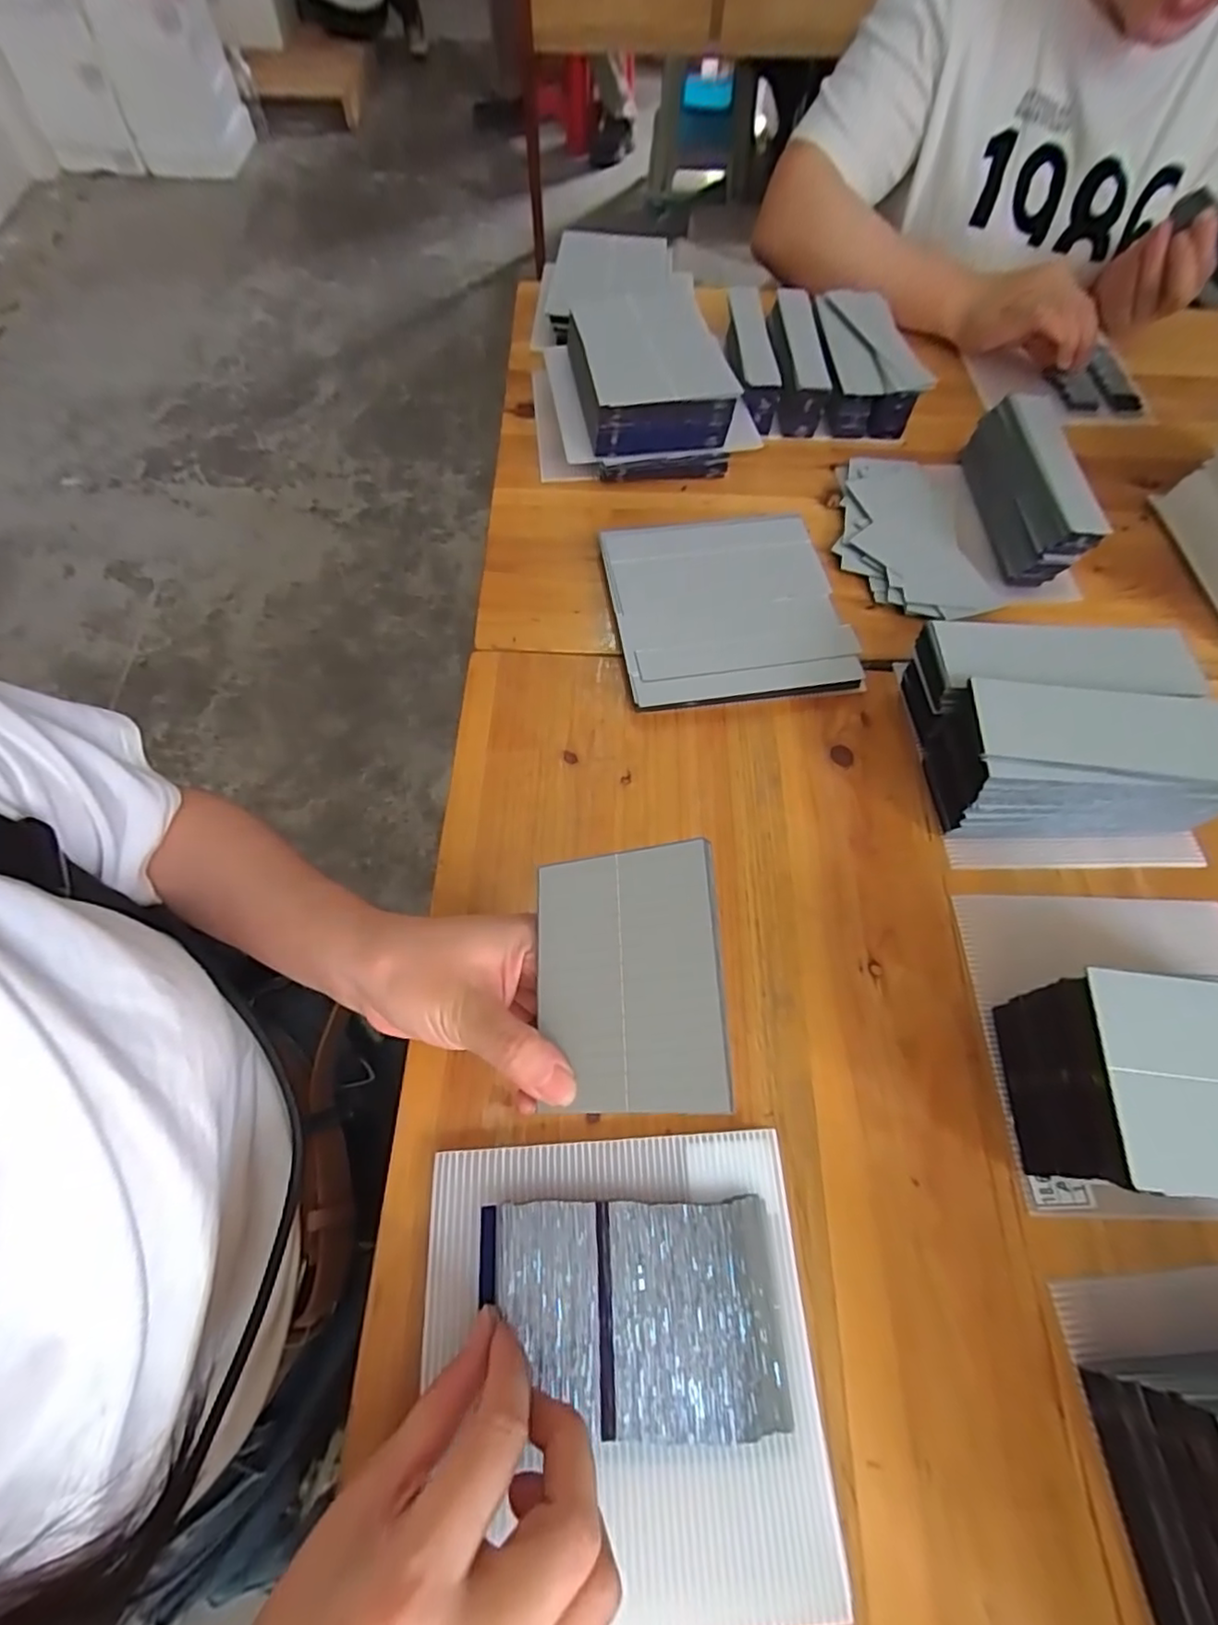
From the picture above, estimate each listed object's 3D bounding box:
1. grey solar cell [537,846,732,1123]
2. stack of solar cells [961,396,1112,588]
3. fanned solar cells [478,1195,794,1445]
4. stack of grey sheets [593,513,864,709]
[{"bbox_3d":[0.007,0.066,0.251,0.077,0.004,0.100,-11,66,21],"label":"grey solar cell"},{"bbox_3d":[0.316,-0.246,0.472,0.031,0.064,0.154,0,64,-2],"label":"stack of solar cells"},{"bbox_3d":[0.009,0.209,0.259,0.125,0.007,0.079,0,64,-2],"label":"fanned solar cells"},{"bbox_3d":[0.082,-0.146,0.444,0.156,0.015,0.156,-8,65,-6],"label":"stack of grey sheets"}]

